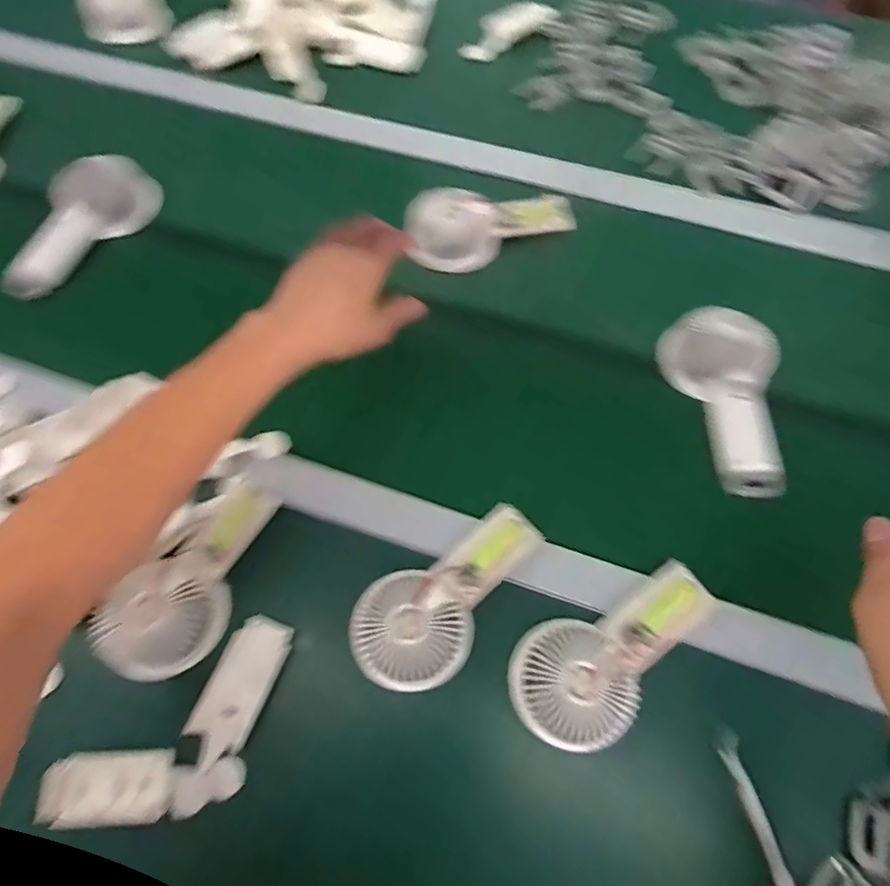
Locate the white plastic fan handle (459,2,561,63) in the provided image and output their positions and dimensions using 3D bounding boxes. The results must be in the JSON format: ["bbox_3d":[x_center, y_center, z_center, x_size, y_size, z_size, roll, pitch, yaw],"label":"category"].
[{"bbox_3d":[0.079,-0.546,0.720,0.133,0.033,0.047,-32,70,-12],"label":"white plastic fan handle"}]

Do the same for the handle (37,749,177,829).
[{"bbox_3d":[-0.240,0.248,0.397,0.093,0.014,0.046,-3,67,-1],"label":"handle"}]

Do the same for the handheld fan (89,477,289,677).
[{"bbox_3d":[-0.199,0.105,0.440,0.075,0.046,0.162,29,70,12],"label":"handheld fan"}]

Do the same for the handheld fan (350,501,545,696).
[{"bbox_3d":[0.002,0.113,0.427,0.084,0.034,0.165,40,73,16],"label":"handheld fan"}]

